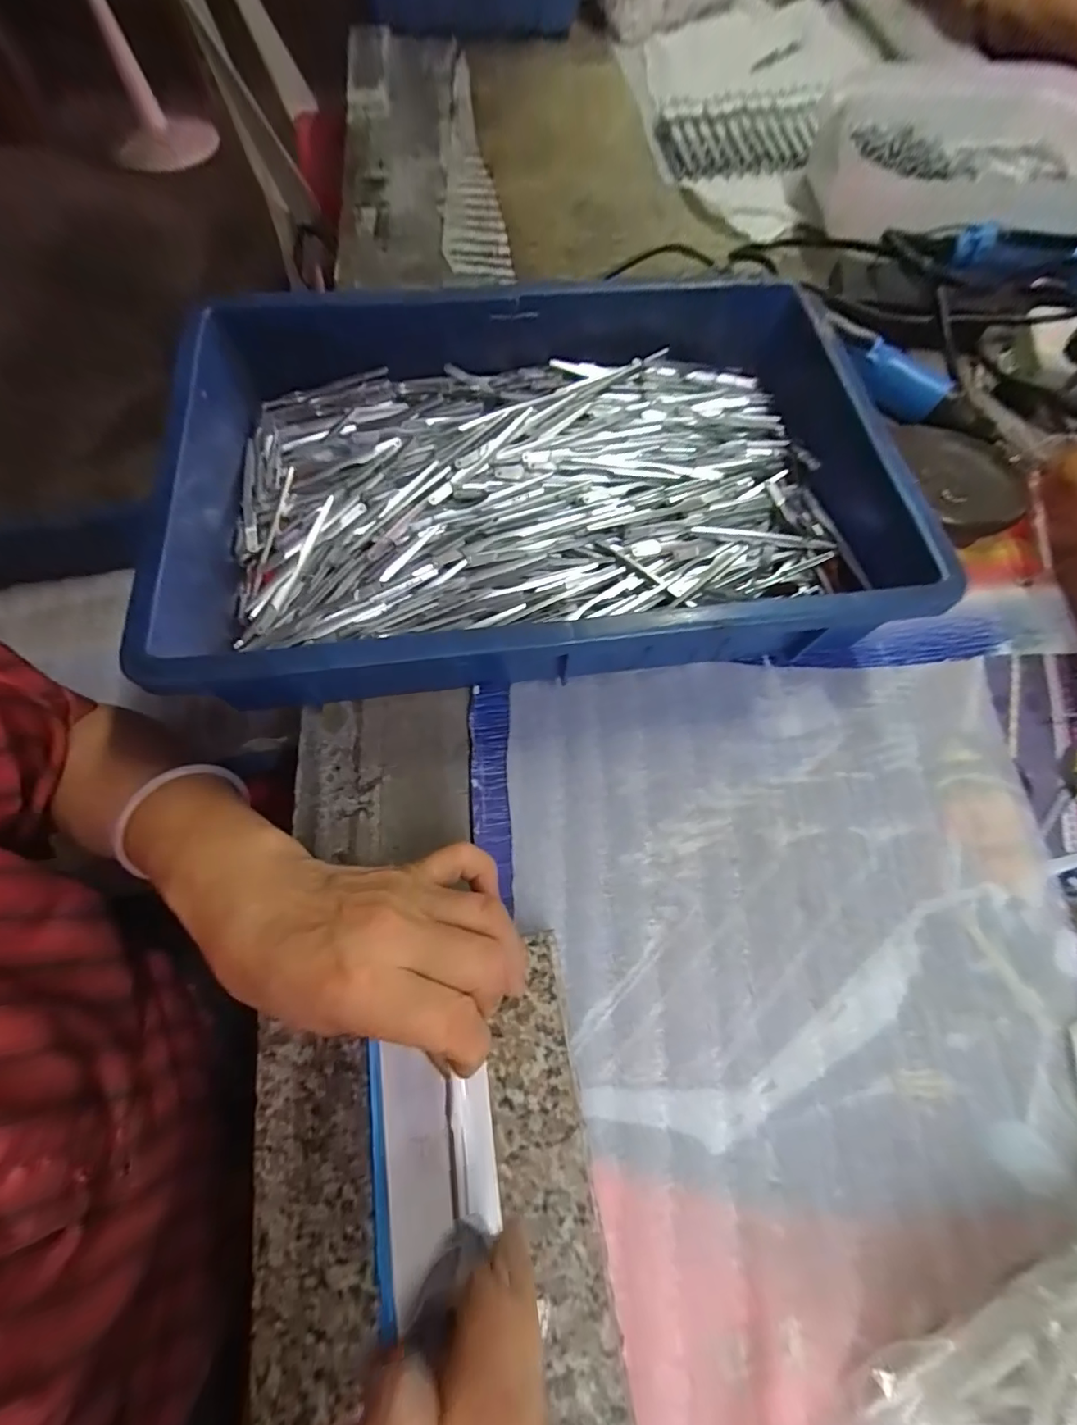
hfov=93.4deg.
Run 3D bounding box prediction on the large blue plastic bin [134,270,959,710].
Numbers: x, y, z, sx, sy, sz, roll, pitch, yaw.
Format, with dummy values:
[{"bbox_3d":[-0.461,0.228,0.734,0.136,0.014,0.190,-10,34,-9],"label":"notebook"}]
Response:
[{"bbox_3d":[-0.007,-0.152,0.329,0.430,0.078,0.277,-9,71,-5],"label":"large blue plastic bin"}]

